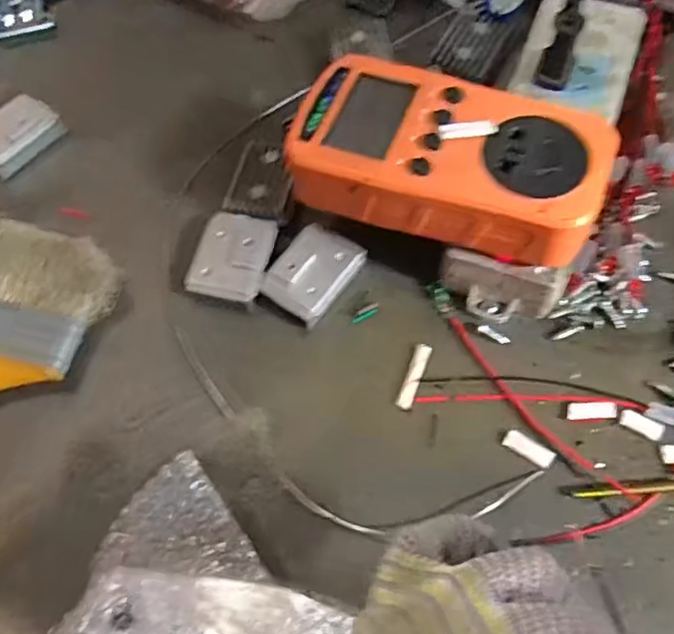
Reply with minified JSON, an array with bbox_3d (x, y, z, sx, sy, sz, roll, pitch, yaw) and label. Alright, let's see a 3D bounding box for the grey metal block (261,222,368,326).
[{"bbox_3d":[-0.012,-0.020,0.293,0.033,0.015,0.044,33,71,17],"label":"grey metal block"}]

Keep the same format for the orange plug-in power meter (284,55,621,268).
[{"bbox_3d":[0.046,-0.068,0.261,0.127,0.029,0.066,20,67,12],"label":"orange plug-in power meter"}]

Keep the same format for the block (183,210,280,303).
[{"bbox_3d":[-0.050,-0.028,0.299,0.036,0.011,0.045,10,66,7],"label":"block"}]

